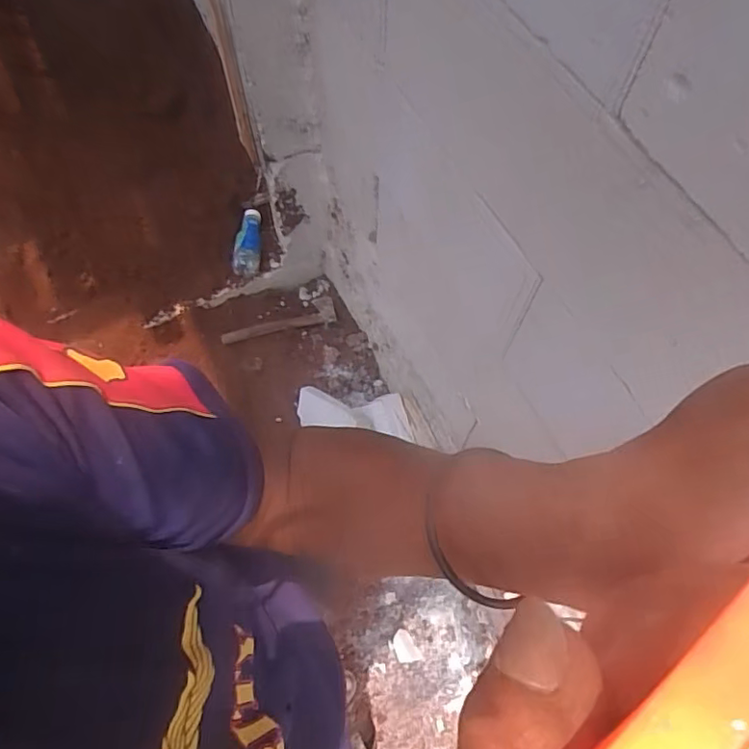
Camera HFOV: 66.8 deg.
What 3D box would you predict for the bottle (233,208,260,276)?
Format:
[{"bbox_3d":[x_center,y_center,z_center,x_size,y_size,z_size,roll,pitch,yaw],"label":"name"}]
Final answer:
[{"bbox_3d":[-0.301,-0.324,1.369,0.058,0.050,0.184,3,67,1],"label":"bottle"}]

